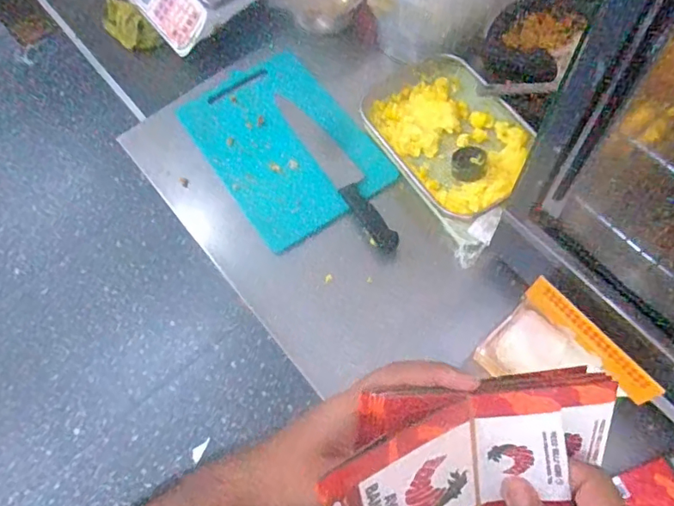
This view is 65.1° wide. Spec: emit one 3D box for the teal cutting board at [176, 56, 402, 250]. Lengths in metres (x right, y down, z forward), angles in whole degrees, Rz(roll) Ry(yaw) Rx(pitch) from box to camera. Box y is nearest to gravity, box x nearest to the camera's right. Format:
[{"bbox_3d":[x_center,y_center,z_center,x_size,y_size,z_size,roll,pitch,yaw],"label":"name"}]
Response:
[{"bbox_3d":[-0.096,-0.189,0.907,0.234,0.015,0.348,-34,69,-7],"label":"teal cutting board"}]

